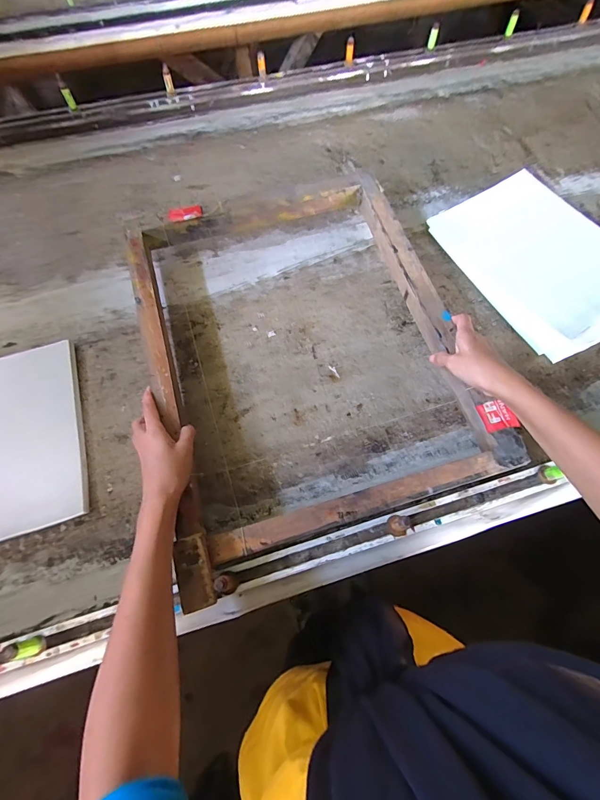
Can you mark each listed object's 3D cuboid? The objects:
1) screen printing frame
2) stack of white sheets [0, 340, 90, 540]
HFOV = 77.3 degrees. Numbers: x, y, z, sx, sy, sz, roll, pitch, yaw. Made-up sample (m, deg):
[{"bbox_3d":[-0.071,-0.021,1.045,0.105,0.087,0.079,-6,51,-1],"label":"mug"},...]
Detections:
[{"bbox_3d":[0.004,-0.072,0.498,0.401,0.051,0.515,-17,68,-7],"label":"screen printing frame"},{"bbox_3d":[-0.386,0.055,0.480,0.204,0.017,0.243,-17,68,-7],"label":"stack of white sheets"}]

